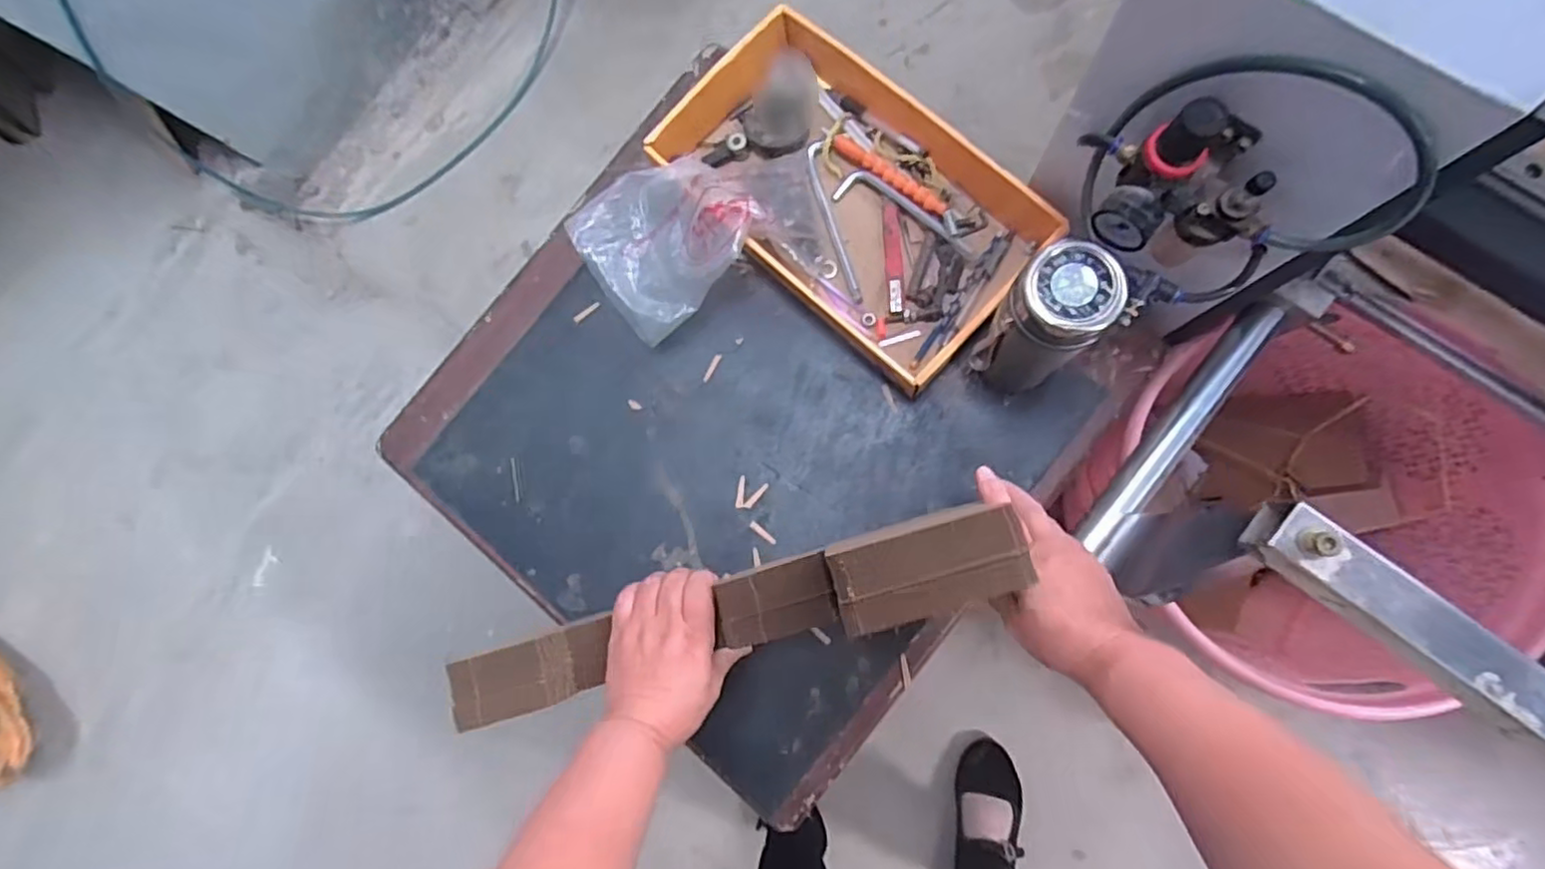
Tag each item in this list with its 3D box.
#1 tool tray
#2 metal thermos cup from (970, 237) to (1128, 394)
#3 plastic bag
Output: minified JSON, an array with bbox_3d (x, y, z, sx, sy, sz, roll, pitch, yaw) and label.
[{"bbox_3d":[0.073,-0.238,0.662,0.378,0.068,0.213,41,90,9],"label":"tool tray"},{"bbox_3d":[0.217,-0.087,0.548,0.066,0.202,0.064,-1,83,7],"label":"metal thermos cup"},{"bbox_3d":[-0.068,-0.202,0.668,0.233,0.089,0.148,-24,81,4],"label":"plastic bag"}]

